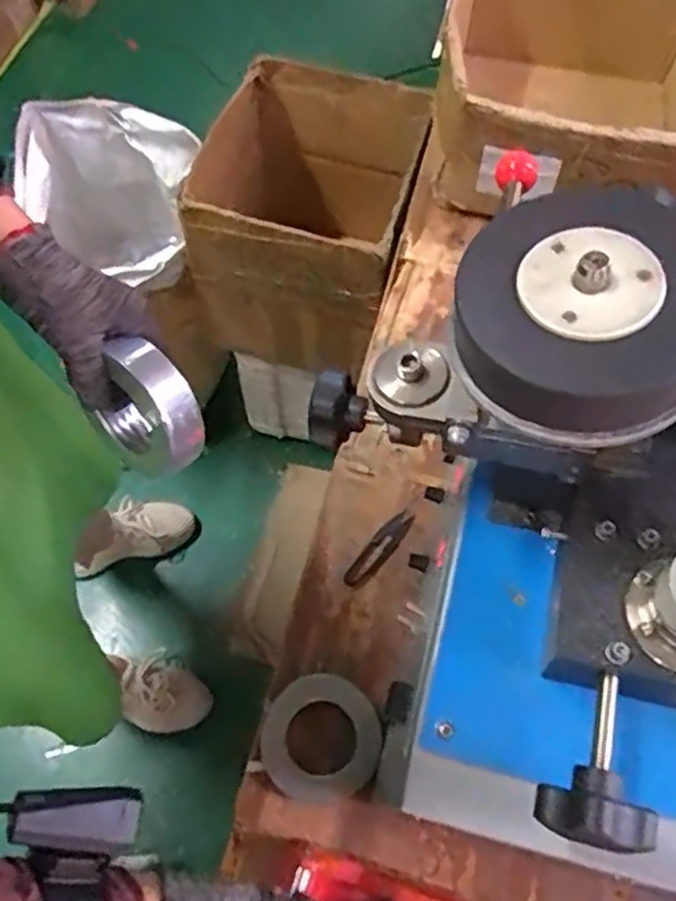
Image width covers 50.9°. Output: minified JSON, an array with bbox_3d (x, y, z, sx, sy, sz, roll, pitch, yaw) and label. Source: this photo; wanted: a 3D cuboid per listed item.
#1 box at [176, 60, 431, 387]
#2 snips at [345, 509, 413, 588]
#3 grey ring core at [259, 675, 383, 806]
[{"bbox_3d":[-0.033,-0.358,1.136,0.285,0.340,0.358,17,65,7],"label":"box"},{"bbox_3d":[0.043,0.101,0.730,0.026,0.016,0.098,34,68,15],"label":"snips"},{"bbox_3d":[-0.015,0.259,0.636,0.101,0.031,0.103,0,64,-1],"label":"grey ring core"}]

